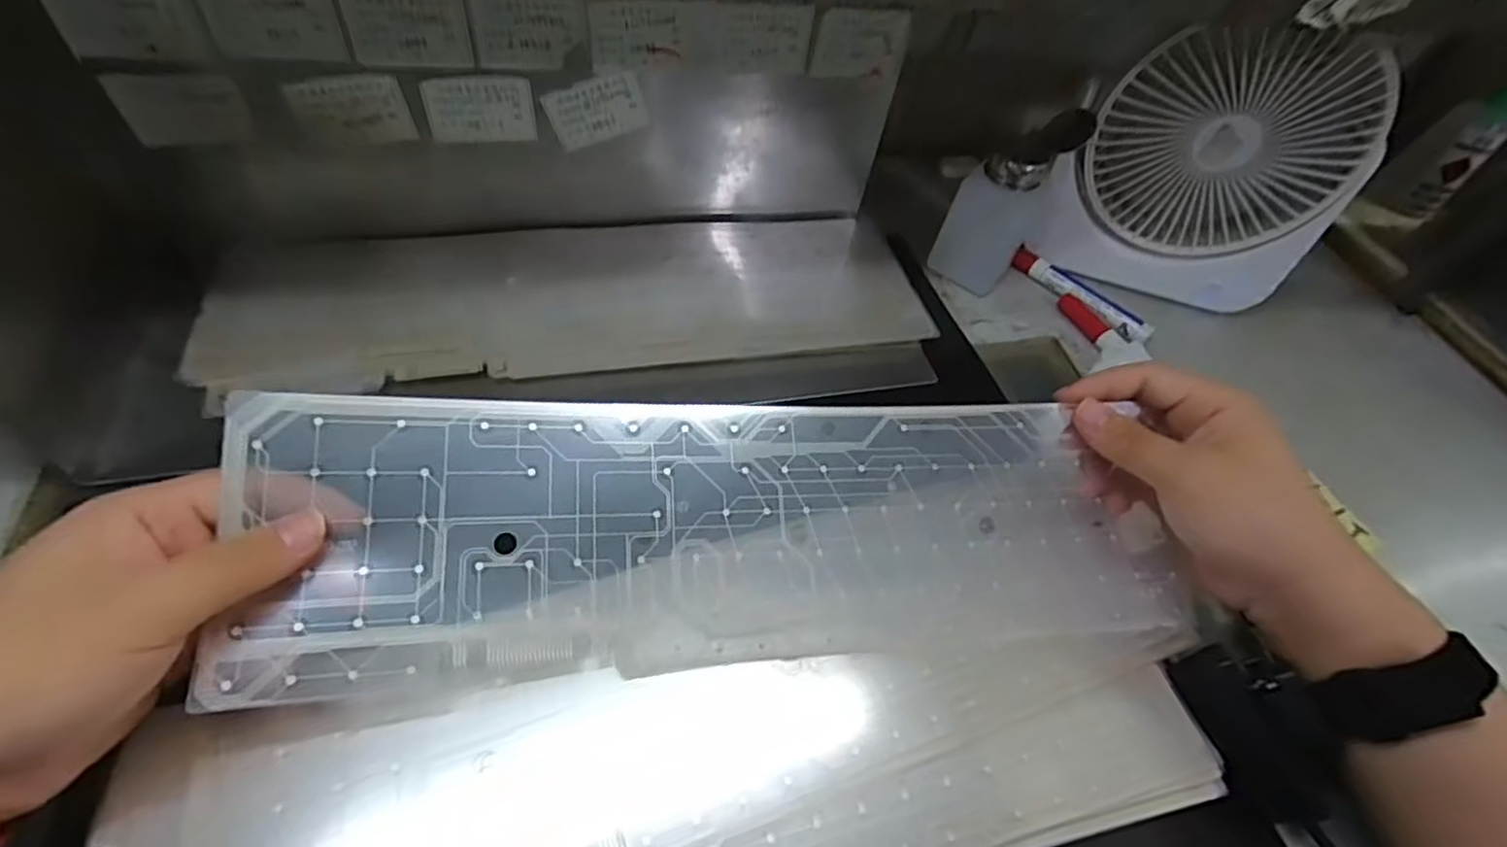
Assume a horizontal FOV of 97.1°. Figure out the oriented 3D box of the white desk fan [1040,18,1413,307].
[{"bbox_3d":[0.305,-0.167,0.460,0.184,0.182,0.045,16,51,3],"label":"white desk fan"}]

